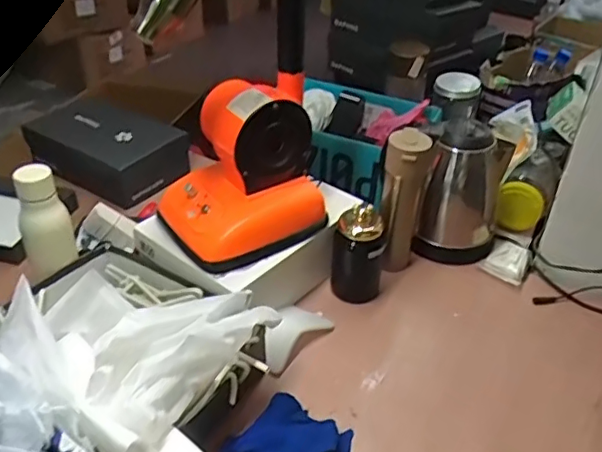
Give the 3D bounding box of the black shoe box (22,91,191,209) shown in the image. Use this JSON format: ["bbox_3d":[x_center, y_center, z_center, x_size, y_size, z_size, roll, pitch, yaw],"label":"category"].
[{"bbox_3d":[-0.398,-0.167,1.162,0.291,0.113,0.180,22,42,25],"label":"black shoe box"}]

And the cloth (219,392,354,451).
[{"bbox_3d":[-0.017,0.260,0.677,0.136,0.046,0.119,18,40,21],"label":"cloth"}]

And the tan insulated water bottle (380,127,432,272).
[{"bbox_3d":[0.159,-0.033,0.902,0.068,0.236,0.074,6,37,5],"label":"tan insulated water bottle"}]

